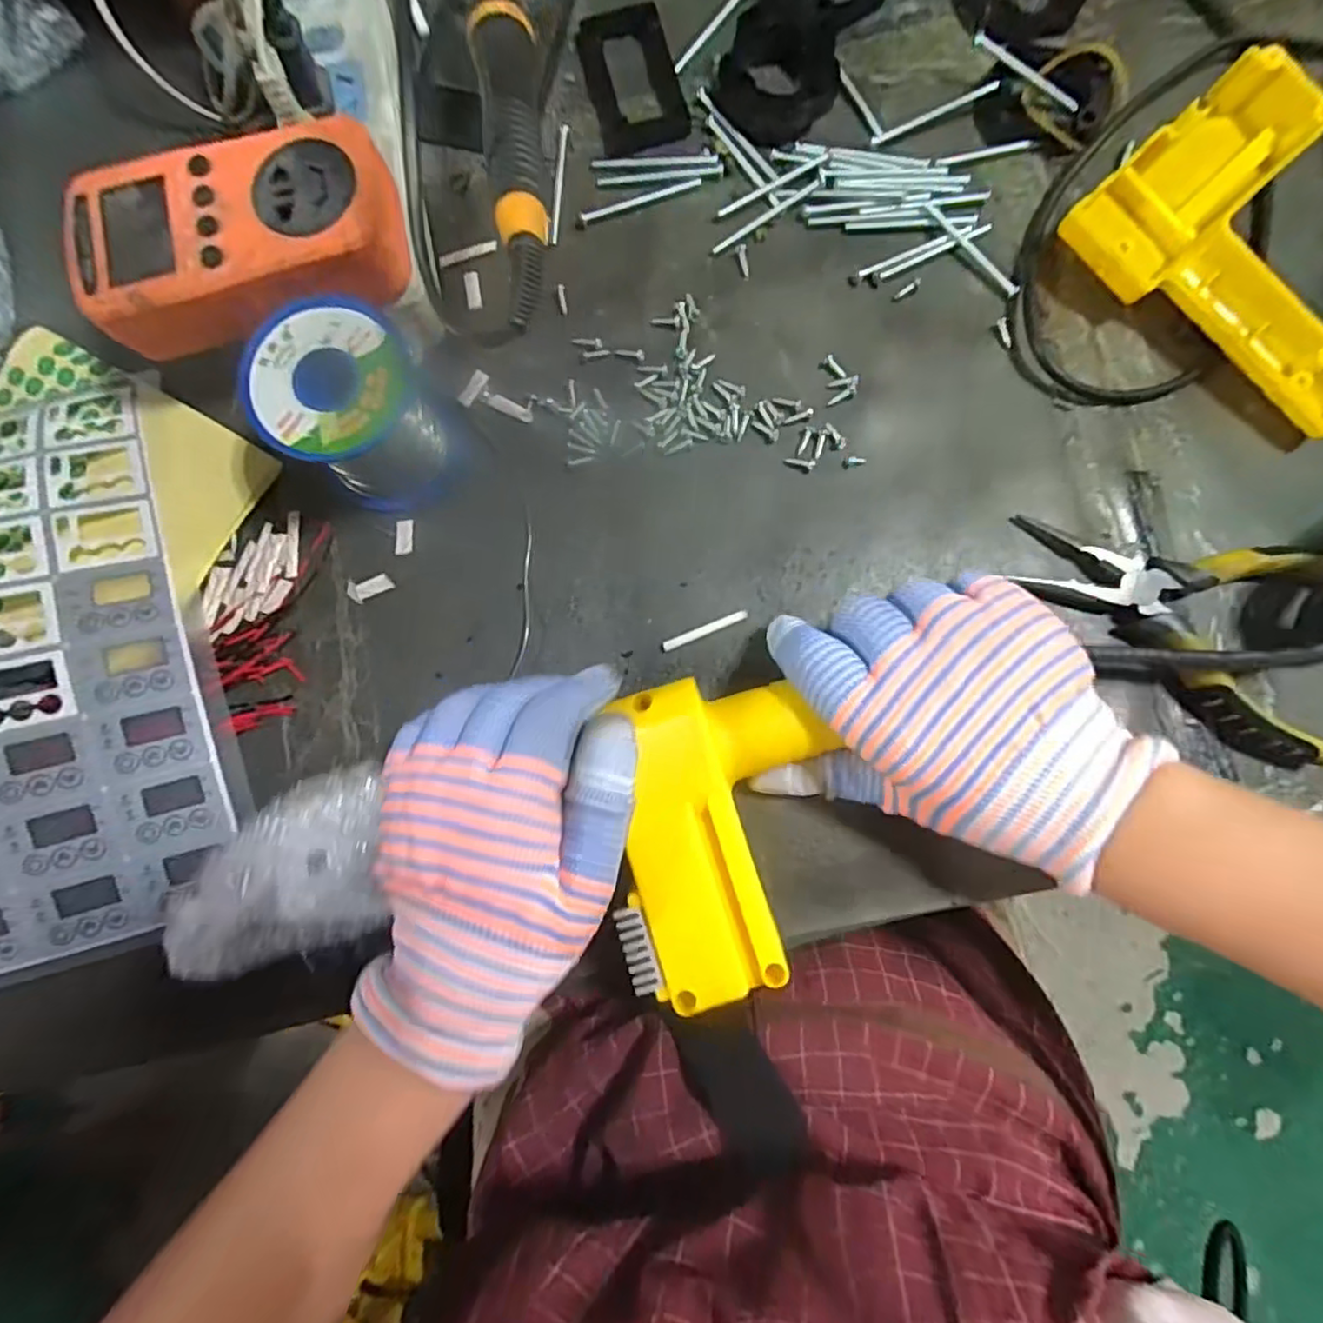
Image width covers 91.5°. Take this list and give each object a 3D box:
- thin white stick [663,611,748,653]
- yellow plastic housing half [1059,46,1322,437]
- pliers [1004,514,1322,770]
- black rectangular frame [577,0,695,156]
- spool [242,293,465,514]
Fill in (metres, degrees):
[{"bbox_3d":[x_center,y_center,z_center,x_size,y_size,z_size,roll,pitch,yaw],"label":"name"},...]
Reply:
[{"bbox_3d":[0.020,-0.014,0.293,0.041,0.004,0.005,-23,82,-1],"label":"thin white stick"},{"bbox_3d":[0.276,-0.188,0.293,0.149,0.031,0.111,43,86,6],"label":"yellow plastic housing half"},{"bbox_3d":[0.220,-0.011,0.278,0.127,0.018,0.089,10,83,3],"label":"pliers"},{"bbox_3d":[-0.015,-0.300,0.330,0.044,0.007,0.079,-15,82,0],"label":"black rectangular frame"},{"bbox_3d":[-0.129,-0.106,0.278,0.061,0.064,0.062,0,83,2],"label":"spool"}]

